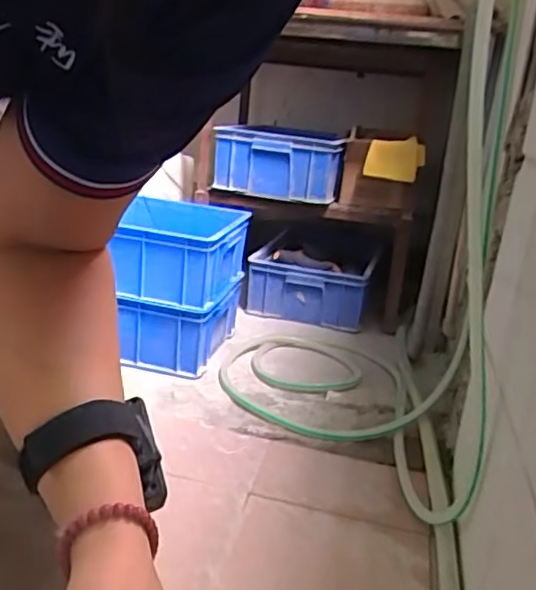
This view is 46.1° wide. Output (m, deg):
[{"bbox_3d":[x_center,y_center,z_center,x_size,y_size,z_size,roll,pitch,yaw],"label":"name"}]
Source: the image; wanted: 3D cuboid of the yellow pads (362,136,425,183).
[{"bbox_3d":[0.346,-0.369,1.728,0.148,0.104,0.052,18,22,32],"label":"yellow pads"}]

